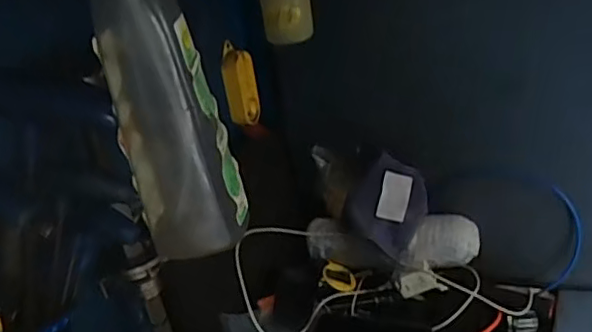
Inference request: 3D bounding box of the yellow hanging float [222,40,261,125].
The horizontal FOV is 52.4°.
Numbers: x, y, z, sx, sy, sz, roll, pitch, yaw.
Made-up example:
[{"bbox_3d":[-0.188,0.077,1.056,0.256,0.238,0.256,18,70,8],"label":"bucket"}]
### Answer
[{"bbox_3d":[-0.079,-0.116,0.871,0.045,0.117,0.024,-7,24,1],"label":"yellow hanging float"}]

